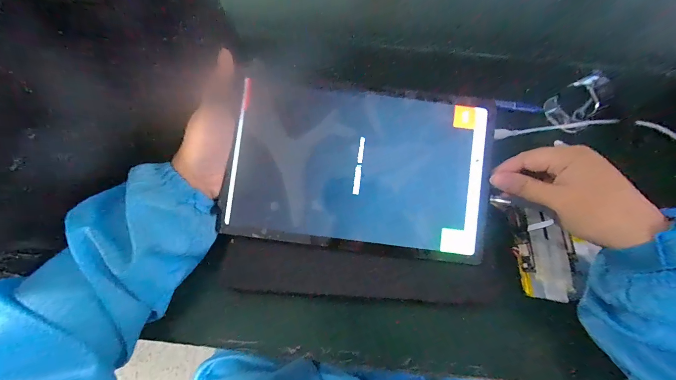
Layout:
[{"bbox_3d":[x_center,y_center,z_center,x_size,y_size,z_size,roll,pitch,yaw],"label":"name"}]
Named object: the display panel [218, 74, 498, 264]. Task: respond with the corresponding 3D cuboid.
[{"bbox_3d":[0.023,-0.019,0.264,0.234,0.007,0.141,7,86,-1],"label":"display panel"}]

